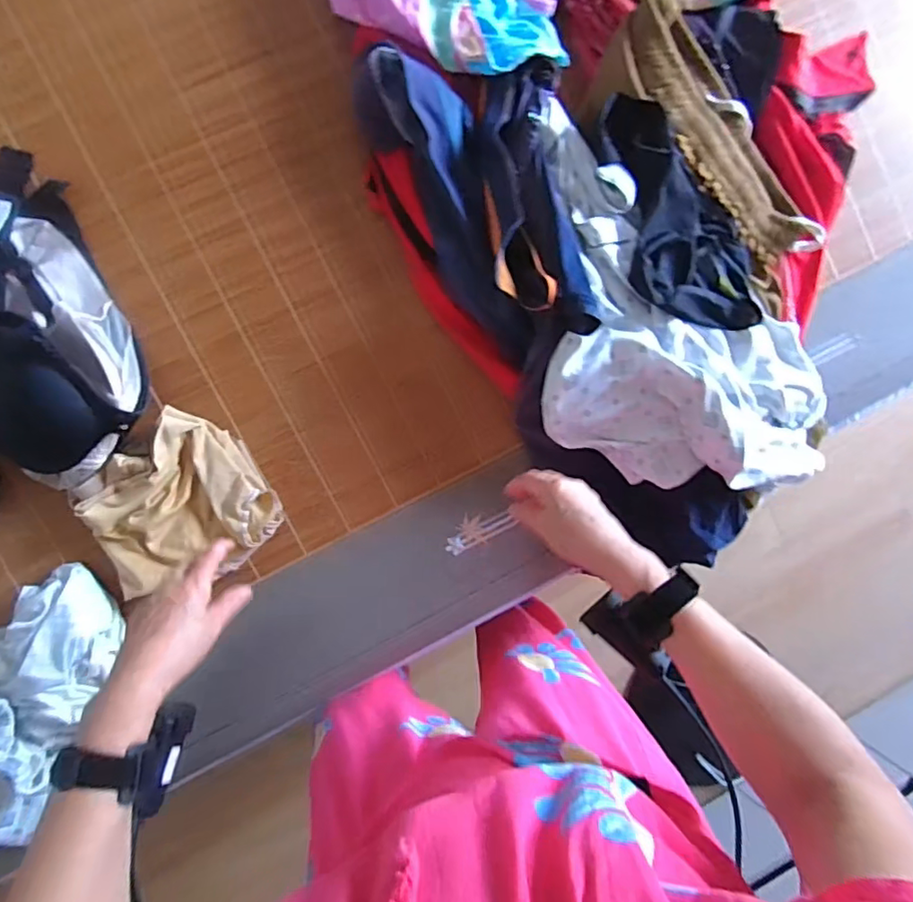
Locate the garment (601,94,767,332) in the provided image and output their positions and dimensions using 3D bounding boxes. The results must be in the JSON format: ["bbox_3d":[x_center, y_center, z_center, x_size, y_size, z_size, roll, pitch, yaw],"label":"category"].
[{"bbox_3d":[0.255,-0.261,0.627,0.161,0.046,0.262,-10,94,-7],"label":"garment"}]

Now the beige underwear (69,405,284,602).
[{"bbox_3d":[-0.314,0.071,0.640,0.193,0.047,0.173,-43,96,-3],"label":"beige underwear"}]

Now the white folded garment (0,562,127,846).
[{"bbox_3d":[-0.486,0.272,0.608,0.164,0.081,0.313,26,89,-7],"label":"white folded garment"}]

